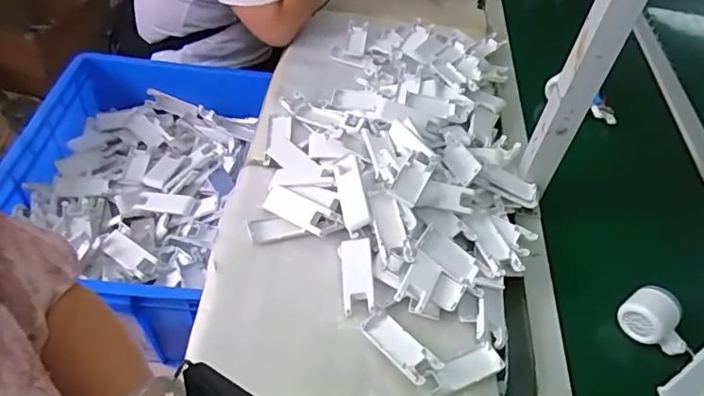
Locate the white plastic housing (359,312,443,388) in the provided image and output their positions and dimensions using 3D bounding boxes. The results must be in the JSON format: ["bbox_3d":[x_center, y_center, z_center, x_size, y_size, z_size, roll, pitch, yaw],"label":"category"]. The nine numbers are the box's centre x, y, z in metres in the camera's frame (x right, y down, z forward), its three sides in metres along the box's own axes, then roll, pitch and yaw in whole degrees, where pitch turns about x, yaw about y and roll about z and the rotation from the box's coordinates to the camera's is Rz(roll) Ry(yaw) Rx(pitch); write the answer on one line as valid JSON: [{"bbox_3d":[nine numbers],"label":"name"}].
[{"bbox_3d":[0.055,0.172,0.622,0.039,0.019,0.101,-29,58,-28],"label":"white plastic housing"}]

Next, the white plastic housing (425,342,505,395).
[{"bbox_3d":[0.125,0.198,0.608,0.103,0.014,0.033,-19,53,-22],"label":"white plastic housing"}]

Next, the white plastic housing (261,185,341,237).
[{"bbox_3d":[-0.070,0.019,0.728,0.107,0.016,0.039,26,78,19],"label":"white plastic housing"}]

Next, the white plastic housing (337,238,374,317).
[{"bbox_3d":[0.007,0.099,0.679,0.043,0.009,0.102,-11,57,3],"label":"white plastic housing"}]

